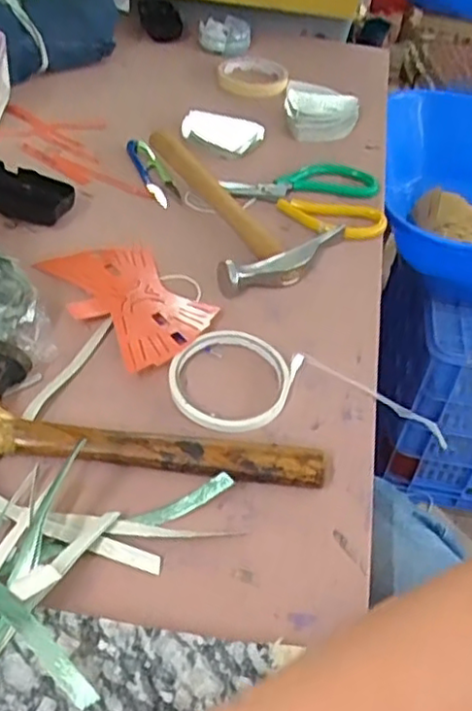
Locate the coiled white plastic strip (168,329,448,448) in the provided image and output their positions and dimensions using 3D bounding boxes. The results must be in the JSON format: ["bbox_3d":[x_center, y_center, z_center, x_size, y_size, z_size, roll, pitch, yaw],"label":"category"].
[{"bbox_3d":[0.054,0.023,0.489,0.201,0.016,0.086,7,44,1],"label":"coiled white plastic strip"}]

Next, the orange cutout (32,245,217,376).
[{"bbox_3d":[-0.088,-0.050,0.547,0.088,0.011,0.161,-27,53,-30],"label":"orange cutout"}]

